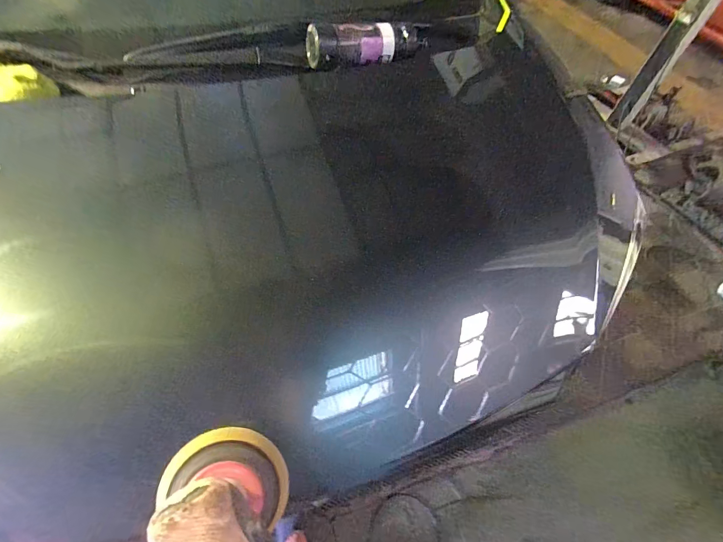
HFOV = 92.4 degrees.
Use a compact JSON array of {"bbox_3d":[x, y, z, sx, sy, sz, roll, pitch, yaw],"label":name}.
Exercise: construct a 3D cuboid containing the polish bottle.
[{"bbox_3d":[0.015,-0.498,0.752,0.268,0.070,0.065,-16,58,-14],"label":"polish bottle"}]

